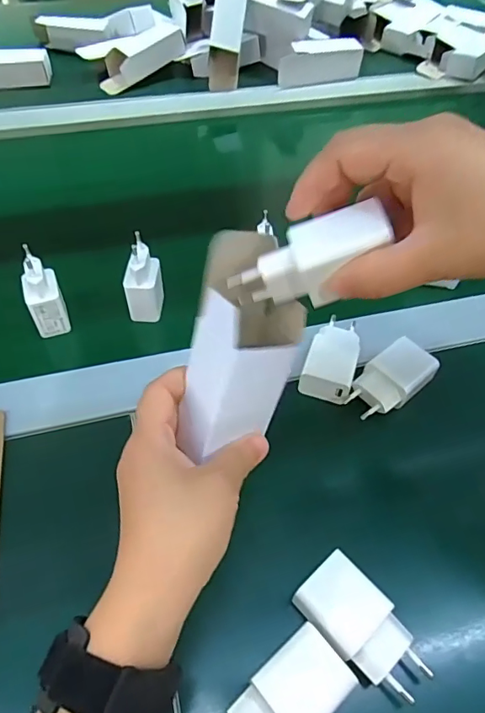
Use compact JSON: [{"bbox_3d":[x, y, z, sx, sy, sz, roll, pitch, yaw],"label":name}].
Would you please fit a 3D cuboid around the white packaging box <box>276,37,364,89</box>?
[{"bbox_3d":[0.112,-0.436,0.733,0.132,0.050,0.033,-16,52,-18],"label":"white packaging box"}]

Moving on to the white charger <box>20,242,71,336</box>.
[{"bbox_3d":[-0.170,-0.054,0.426,0.028,0.073,0.031,-14,51,-17],"label":"white charger"}]

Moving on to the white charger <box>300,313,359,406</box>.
[{"bbox_3d":[0.075,-0.001,0.409,0.039,0.025,0.075,18,49,10],"label":"white charger"}]

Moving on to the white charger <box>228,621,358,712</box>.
[{"bbox_3d":[0.021,0.188,0.266,0.075,0.034,0.038,-32,59,-29],"label":"white charger"}]

